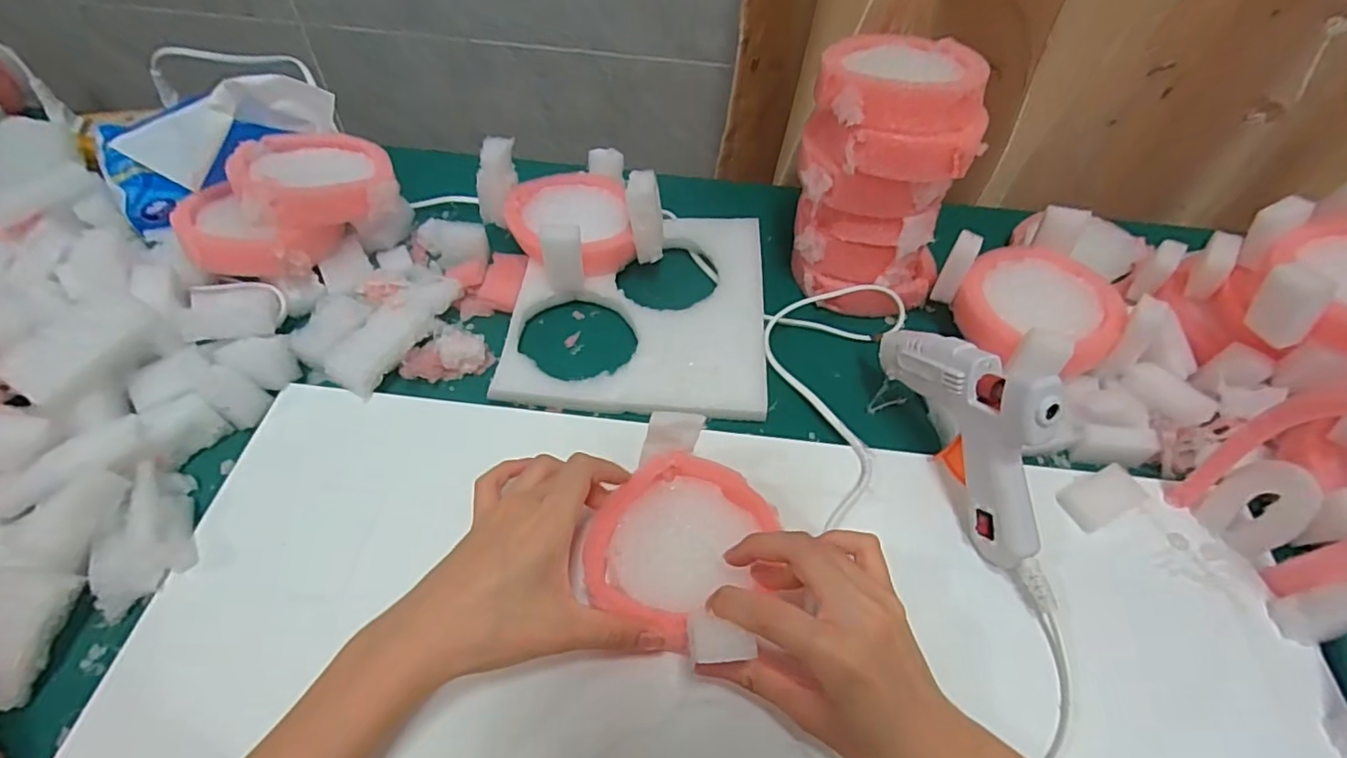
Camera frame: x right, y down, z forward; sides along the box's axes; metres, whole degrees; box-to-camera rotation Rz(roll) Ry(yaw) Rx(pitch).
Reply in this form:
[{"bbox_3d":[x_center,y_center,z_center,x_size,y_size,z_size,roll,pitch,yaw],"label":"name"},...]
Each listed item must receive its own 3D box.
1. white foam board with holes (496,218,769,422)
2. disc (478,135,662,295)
[{"bbox_3d":[-0.022,-0.056,0.449,0.173,0.017,0.180,4,51,0],"label":"white foam board with holes"},{"bbox_3d":[-0.073,-0.125,0.467,0.109,0.075,0.113,1,52,-2],"label":"disc"}]

